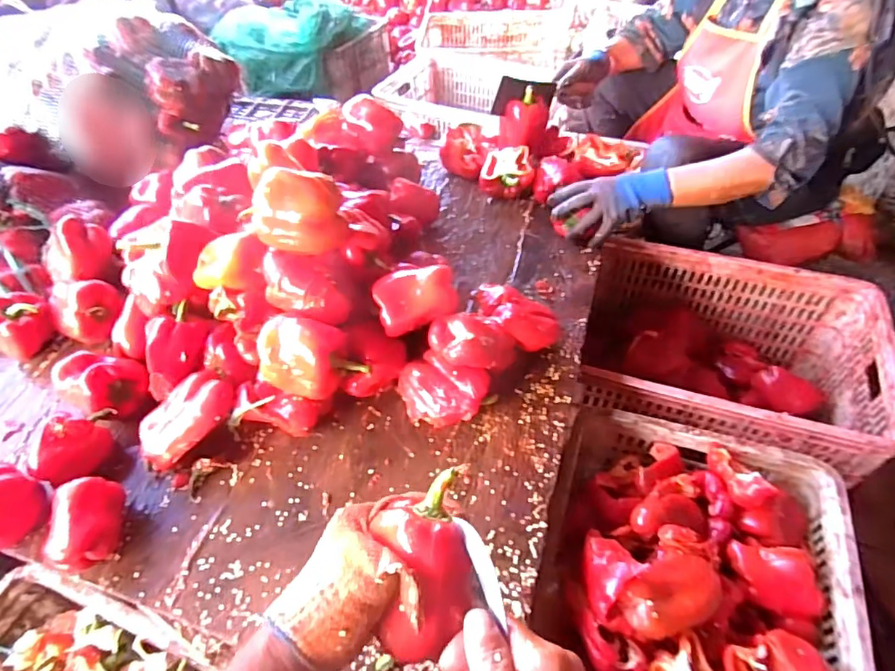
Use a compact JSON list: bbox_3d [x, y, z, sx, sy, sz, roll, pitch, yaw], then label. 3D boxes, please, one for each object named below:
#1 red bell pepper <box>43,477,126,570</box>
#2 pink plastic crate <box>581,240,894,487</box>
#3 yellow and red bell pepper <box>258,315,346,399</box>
[{"bbox_3d":[-0.400,0.210,0.600,0.063,0.066,0.088,-6,49,-3],"label":"red bell pepper"},{"bbox_3d":[0.483,0.059,0.992,0.482,0.235,0.353,13,51,14],"label":"pink plastic crate"},{"bbox_3d":[-0.173,0.024,0.637,0.097,0.069,0.070,8,50,10],"label":"yellow and red bell pepper"}]

